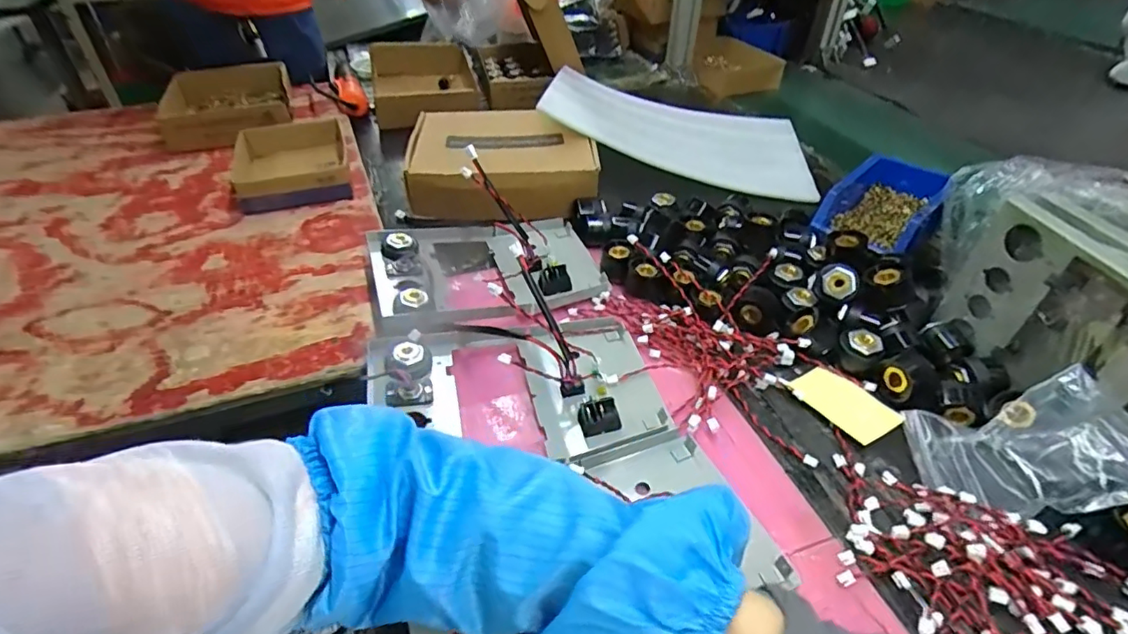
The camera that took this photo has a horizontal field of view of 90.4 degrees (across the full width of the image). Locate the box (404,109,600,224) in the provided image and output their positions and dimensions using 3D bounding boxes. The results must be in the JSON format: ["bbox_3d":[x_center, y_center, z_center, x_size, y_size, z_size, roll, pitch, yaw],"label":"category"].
[{"bbox_3d":[-0.084,-0.205,0.750,0.241,0.074,0.203,-1,41,-5],"label":"box"}]

